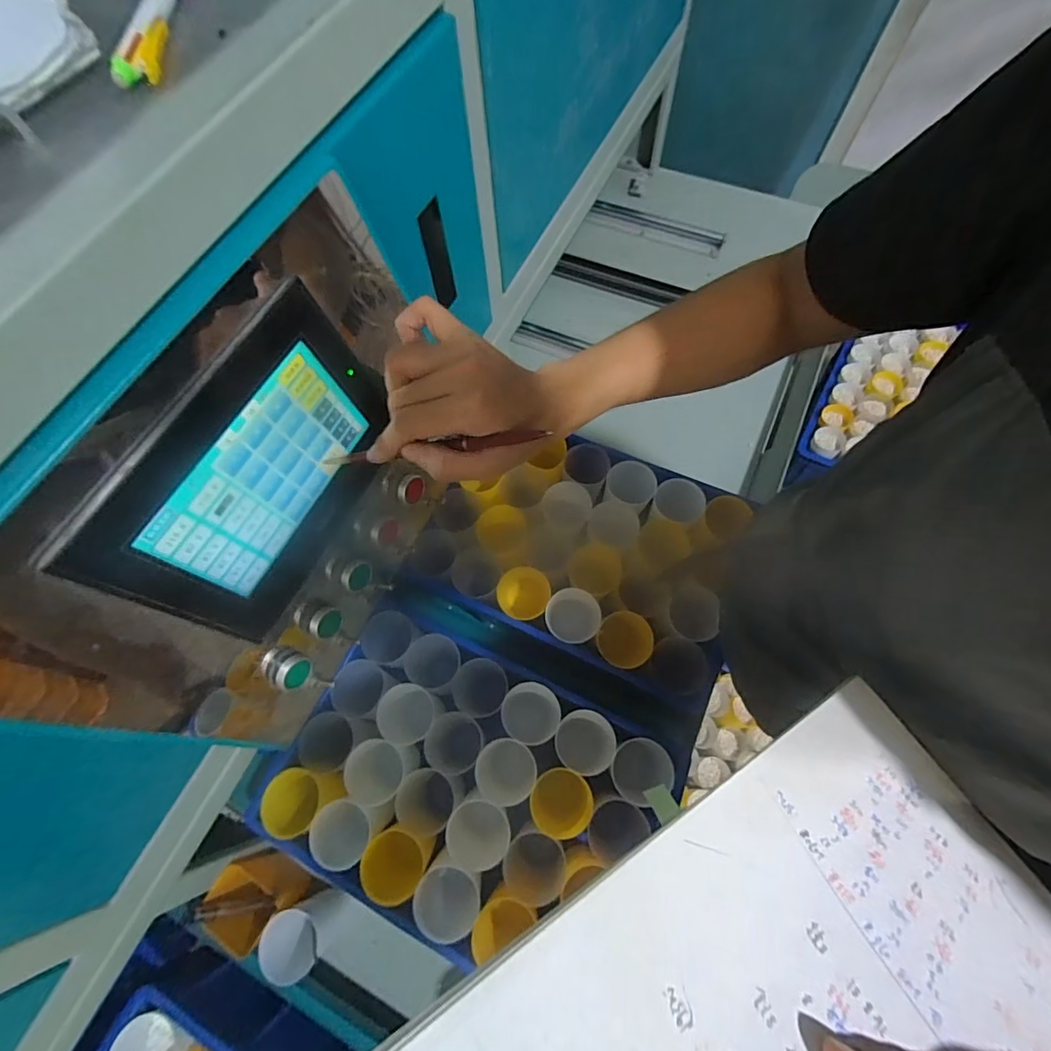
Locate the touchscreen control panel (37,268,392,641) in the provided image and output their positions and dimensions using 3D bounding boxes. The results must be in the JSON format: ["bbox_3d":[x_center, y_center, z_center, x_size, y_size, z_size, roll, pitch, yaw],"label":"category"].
[{"bbox_3d":[-0.179,-0.036,0.325,0.038,0.143,0.195,19,70,25],"label":"touchscreen control panel"}]

